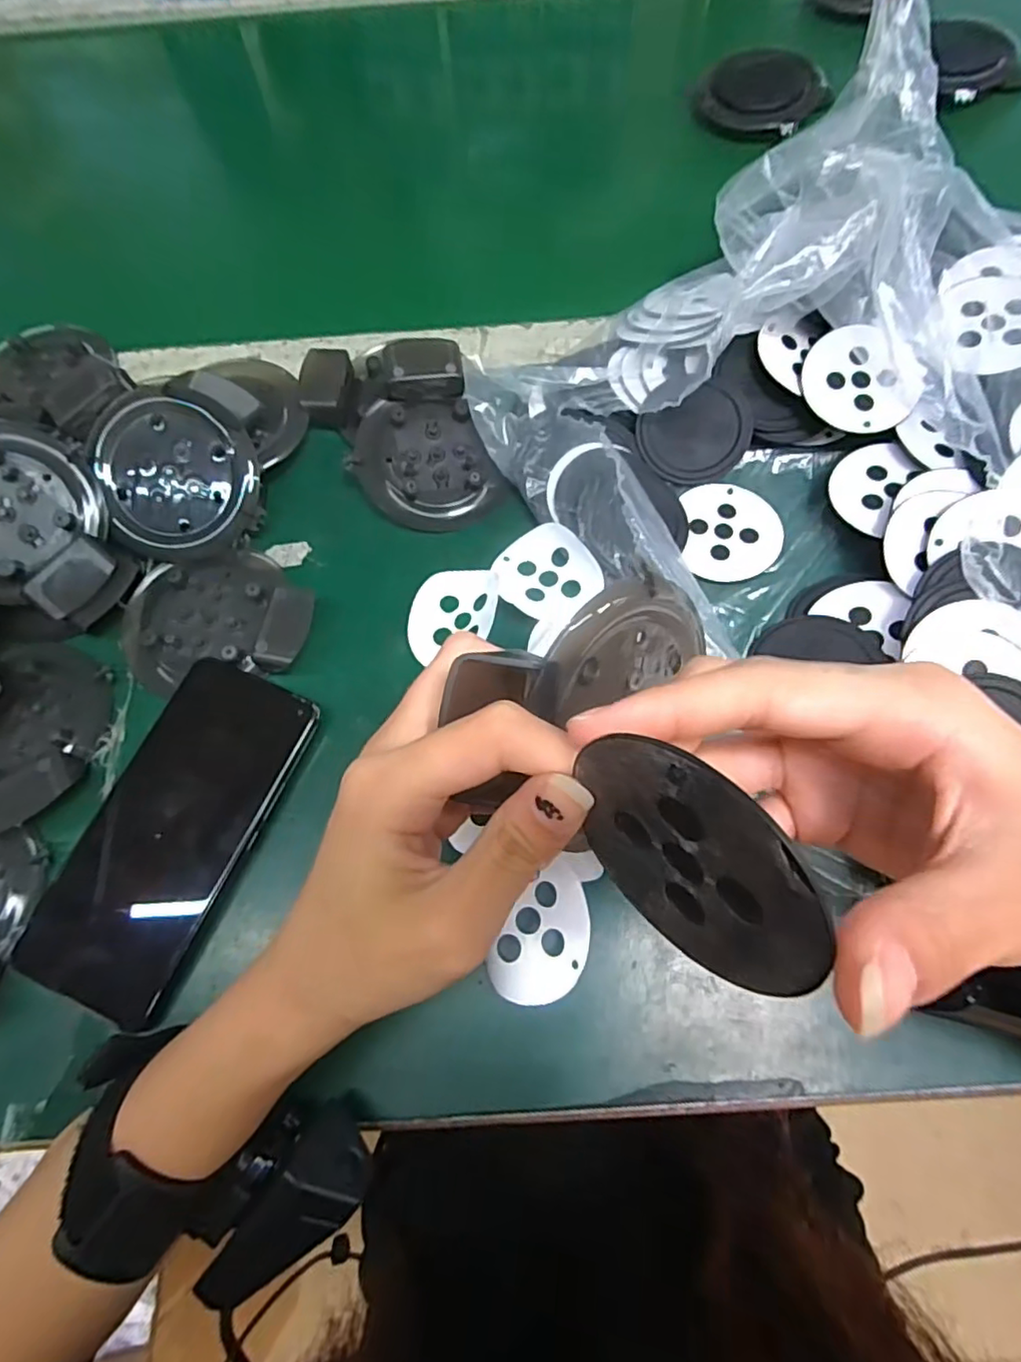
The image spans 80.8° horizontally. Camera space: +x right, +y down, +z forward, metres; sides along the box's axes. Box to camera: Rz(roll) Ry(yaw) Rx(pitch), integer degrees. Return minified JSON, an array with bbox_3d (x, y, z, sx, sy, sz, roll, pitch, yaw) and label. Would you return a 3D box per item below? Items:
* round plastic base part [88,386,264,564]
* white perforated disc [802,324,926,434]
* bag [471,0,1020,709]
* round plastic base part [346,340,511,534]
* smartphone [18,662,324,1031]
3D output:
[{"bbox_3d":[-0.179,-0.110,0.321,0.084,0.007,0.085,0,92,-6],"label":"round plastic base part"},{"bbox_3d":[0.191,-0.164,0.326,0.059,0.004,0.055,0,89,15],"label":"white perforated disc"},{"bbox_3d":[0.225,-0.128,0.296,0.453,0.103,0.338,28,74,11],"label":"bag"},{"bbox_3d":[-0.050,-0.134,0.336,0.080,0.038,0.091,-22,71,-6],"label":"round plastic base part"},{"bbox_3d":[-0.155,0.067,0.278,0.075,0.010,0.153,22,73,9],"label":"smartphone"}]

